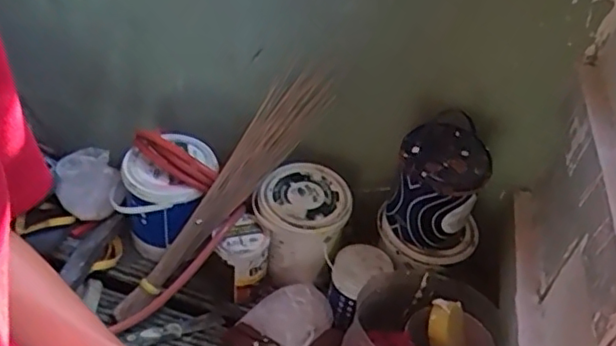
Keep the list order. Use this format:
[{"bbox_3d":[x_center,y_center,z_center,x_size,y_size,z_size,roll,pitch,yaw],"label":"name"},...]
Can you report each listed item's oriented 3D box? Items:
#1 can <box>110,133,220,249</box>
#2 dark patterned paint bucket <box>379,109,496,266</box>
[{"bbox_3d":[-0.277,0.041,1.224,0.172,0.173,0.167,7,35,-5],"label":"can"},{"bbox_3d":[0.228,0.045,1.087,0.179,0.239,0.149,16,36,7],"label":"dark patterned paint bucket"}]

